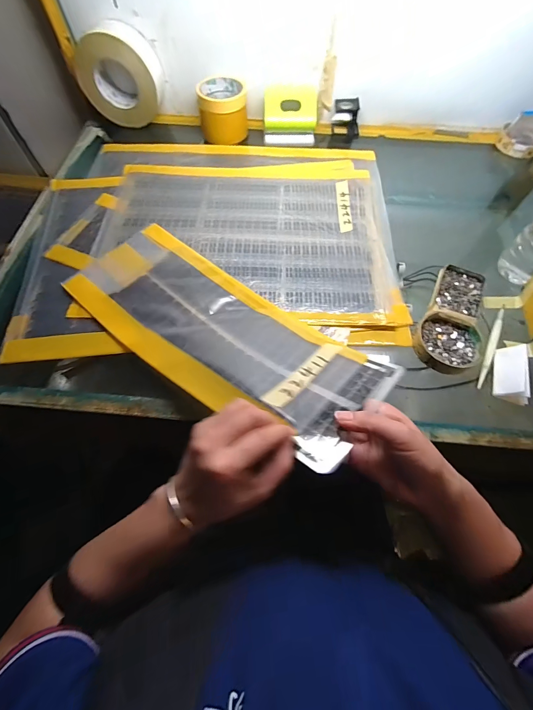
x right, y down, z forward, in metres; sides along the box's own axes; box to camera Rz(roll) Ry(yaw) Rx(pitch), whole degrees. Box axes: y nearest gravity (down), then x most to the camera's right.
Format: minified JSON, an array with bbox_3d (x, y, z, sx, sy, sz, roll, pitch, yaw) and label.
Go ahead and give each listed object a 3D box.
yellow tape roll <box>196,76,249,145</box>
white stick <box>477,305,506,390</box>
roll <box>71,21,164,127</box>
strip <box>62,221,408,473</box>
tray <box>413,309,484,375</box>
[{"bbox_3d":[-0.082,-0.472,0.602,0.088,0.072,0.084,-4,61,-2],"label":"yellow tape roll"},{"bbox_3d":[0.298,-0.017,0.411,0.010,0.010,0.147,26,64,13],"label":"white stick"},{"bbox_3d":[-0.269,-0.514,0.583,0.142,0.126,0.067,2,61,1],"label":"roll"},{"bbox_3d":[-0.073,-0.036,0.397,0.432,0.039,0.161,32,65,24],"label":"strip"},{"bbox_3d":[0.234,-0.017,0.405,0.082,0.019,0.082,41,68,19],"label":"tray"}]

